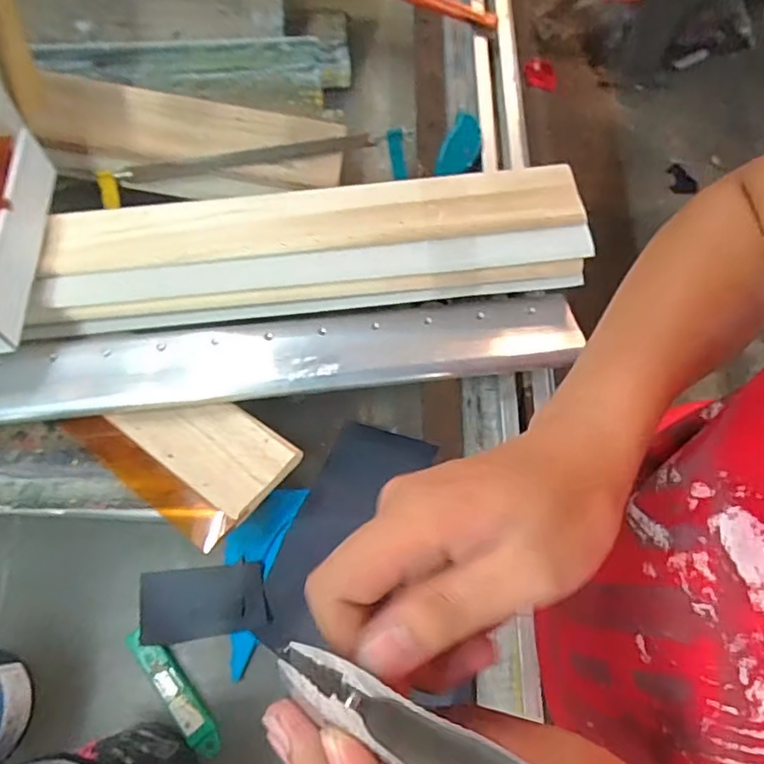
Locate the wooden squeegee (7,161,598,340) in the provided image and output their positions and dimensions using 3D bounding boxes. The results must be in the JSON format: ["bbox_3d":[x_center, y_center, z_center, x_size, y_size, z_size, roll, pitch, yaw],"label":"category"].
[{"bbox_3d":[-0.076,-0.143,0.593,0.553,0.040,0.125,-5,68,0],"label":"wooden squeegee"}]

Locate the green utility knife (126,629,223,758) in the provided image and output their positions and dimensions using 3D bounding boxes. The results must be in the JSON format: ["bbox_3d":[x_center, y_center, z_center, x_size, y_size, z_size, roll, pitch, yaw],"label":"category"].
[{"bbox_3d":[-0.185,0.273,0.507,0.023,0.012,0.126,-40,73,-13],"label":"green utility knife"}]

